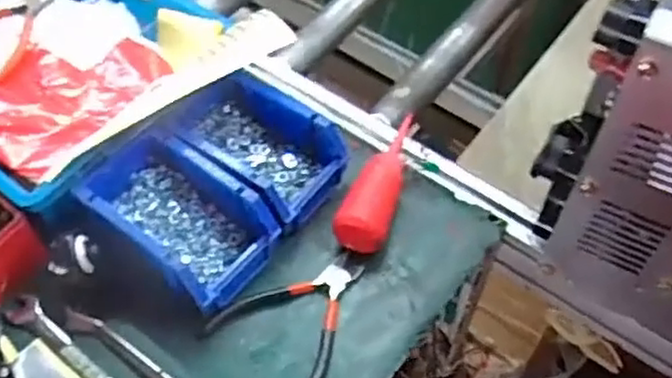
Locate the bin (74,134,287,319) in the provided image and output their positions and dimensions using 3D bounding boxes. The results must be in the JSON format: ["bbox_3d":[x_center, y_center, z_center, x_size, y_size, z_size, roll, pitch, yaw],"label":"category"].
[{"bbox_3d":[-0.143,0.026,0.654,0.162,0.063,0.103,34,62,22],"label":"bin"}]

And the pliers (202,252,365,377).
[{"bbox_3d":[-0.028,0.108,0.638,0.109,0.017,0.145,33,61,21],"label":"pliers"}]

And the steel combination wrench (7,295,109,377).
[{"bbox_3d":[-0.216,0.148,0.614,0.188,0.011,0.027,33,61,21],"label":"steel combination wrench"}]

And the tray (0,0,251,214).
[{"bbox_3d":[-0.312,-0.149,0.760,0.411,0.084,0.292,33,61,21],"label":"tray"}]

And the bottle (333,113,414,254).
[{"bbox_3d":[0.044,-0.016,0.702,0.049,0.037,0.179,15,56,10],"label":"bottle"}]

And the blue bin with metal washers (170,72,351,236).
[{"bbox_3d":[-0.072,-0.045,0.702,0.168,0.060,0.109,37,63,23],"label":"blue bin with metal washers"}]

